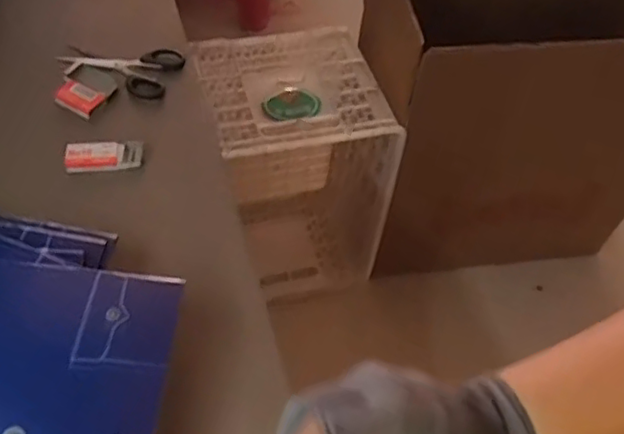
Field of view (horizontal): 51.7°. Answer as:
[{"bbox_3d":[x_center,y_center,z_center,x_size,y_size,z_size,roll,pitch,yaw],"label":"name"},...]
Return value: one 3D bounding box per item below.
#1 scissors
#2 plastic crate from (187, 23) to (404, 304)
[{"bbox_3d":[-0.234,-0.187,0.780,0.140,0.013,0.081,16,54,8],"label":"scissors"},{"bbox_3d":[-0.040,-0.092,1.337,0.326,0.491,0.299,-10,54,-12],"label":"plastic crate"}]

